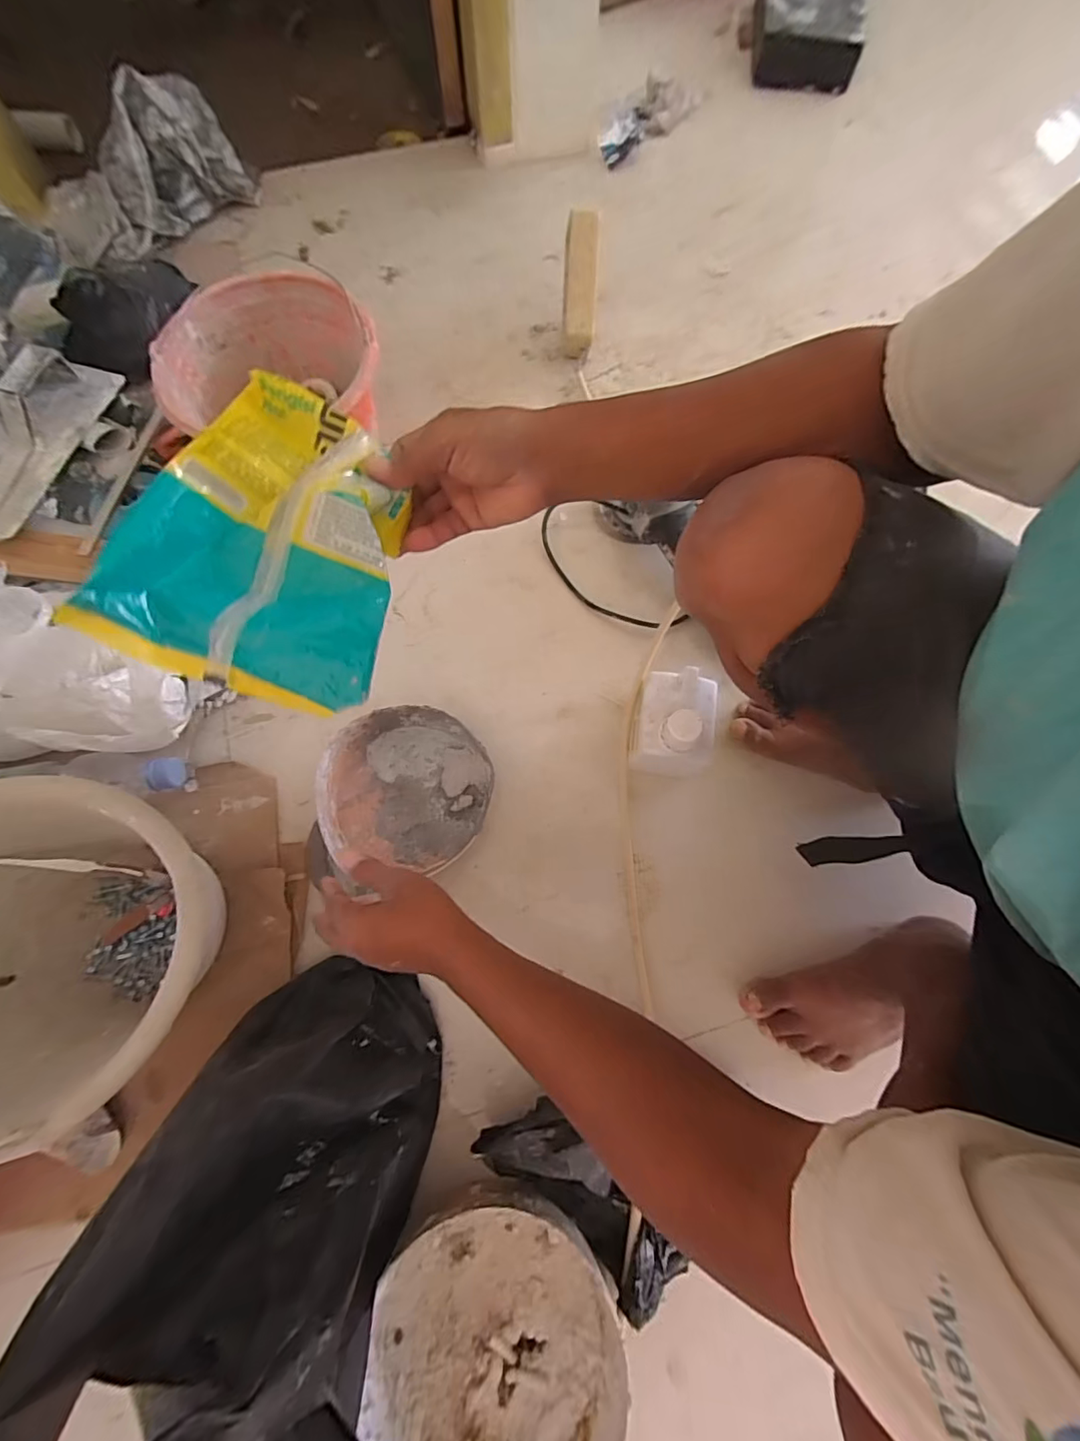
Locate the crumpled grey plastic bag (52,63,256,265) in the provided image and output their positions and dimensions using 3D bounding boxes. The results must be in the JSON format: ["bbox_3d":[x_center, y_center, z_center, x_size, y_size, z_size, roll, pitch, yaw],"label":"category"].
[{"bbox_3d":[-0.657,-0.897,0.842,0.124,0.170,0.344,38,77,12],"label":"crumpled grey plastic bag"}]

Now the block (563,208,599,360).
[{"bbox_3d":[0.057,-0.627,0.731,0.049,0.058,0.162,2,107,2],"label":"block"}]

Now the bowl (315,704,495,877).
[{"bbox_3d":[-0.146,0.072,0.559,0.176,0.058,0.168,0,72,1],"label":"bowl"}]

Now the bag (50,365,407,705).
[{"bbox_3d":[-0.164,-0.117,0.328,0.155,0.059,0.208,20,78,-16],"label":"bag"}]

